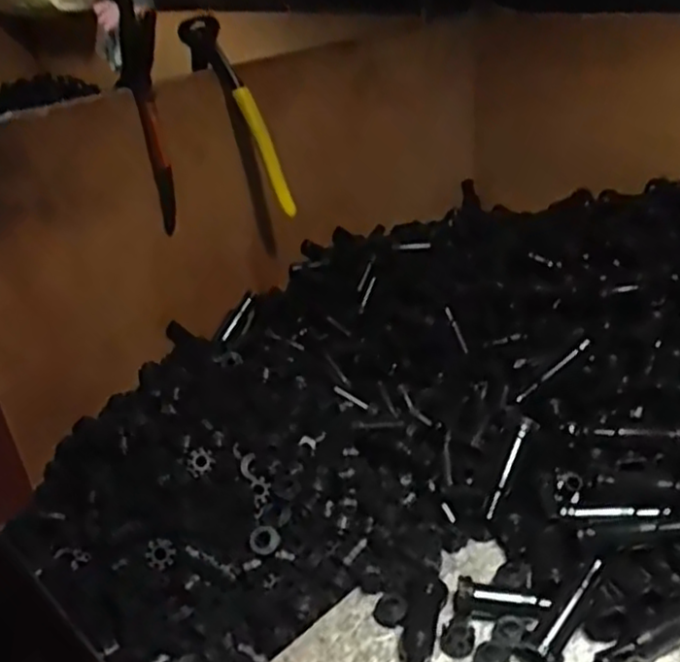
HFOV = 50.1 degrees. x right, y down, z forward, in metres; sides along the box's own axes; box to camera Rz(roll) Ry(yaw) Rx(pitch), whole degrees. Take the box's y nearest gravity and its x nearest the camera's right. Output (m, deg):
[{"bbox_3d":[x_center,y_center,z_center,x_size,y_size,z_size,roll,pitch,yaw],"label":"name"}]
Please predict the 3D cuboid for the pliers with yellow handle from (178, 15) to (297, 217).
[{"bbox_3d":[-0.074,-0.167,0.566,0.036,0.163,0.023,-19,14,43],"label":"pliers with yellow handle"}]

